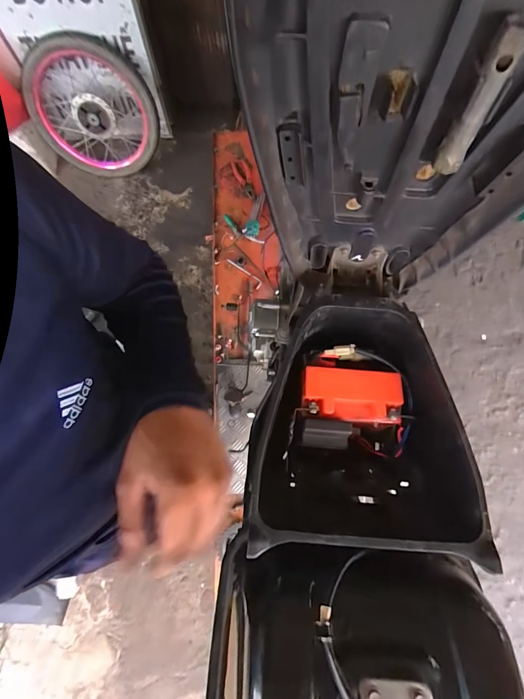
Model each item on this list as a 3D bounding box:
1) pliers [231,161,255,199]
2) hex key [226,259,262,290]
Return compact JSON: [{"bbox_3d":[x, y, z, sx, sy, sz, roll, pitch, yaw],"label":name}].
[{"bbox_3d":[-0.067,-0.628,1.234,0.061,0.031,0.152,-13,77,-4],"label":"pliers"},{"bbox_3d":[-0.057,-0.267,1.160,0.033,0.010,0.153,-43,79,-9],"label":"hex key"}]

